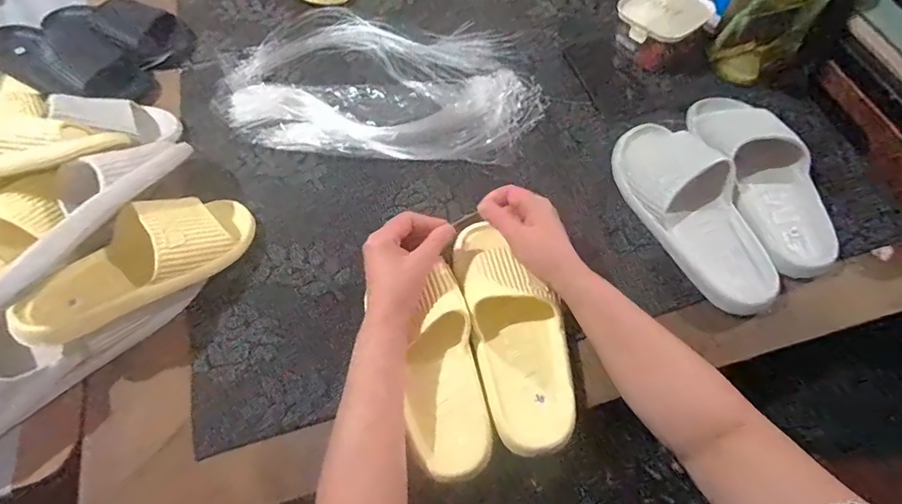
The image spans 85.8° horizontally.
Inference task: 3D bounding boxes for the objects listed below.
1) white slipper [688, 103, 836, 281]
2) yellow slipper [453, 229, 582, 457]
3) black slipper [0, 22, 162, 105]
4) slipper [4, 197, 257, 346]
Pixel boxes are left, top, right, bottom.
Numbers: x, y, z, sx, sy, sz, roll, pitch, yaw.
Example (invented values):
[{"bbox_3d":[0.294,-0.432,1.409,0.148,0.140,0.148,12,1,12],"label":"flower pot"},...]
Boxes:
[{"bbox_3d":[0.378,-0.096,0.589,0.101,0.059,0.264,-11,63,-1],"label":"white slipper"},{"bbox_3d":[0.066,0.075,0.515,0.094,0.070,0.250,-16,70,-4],"label":"yellow slipper"},{"bbox_3d":[-0.571,-0.279,0.732,0.280,0.078,0.113,24,67,15],"label":"black slipper"},{"bbox_3d":[-0.334,0.007,0.530,0.251,0.069,0.103,-36,65,-29],"label":"slipper"}]

